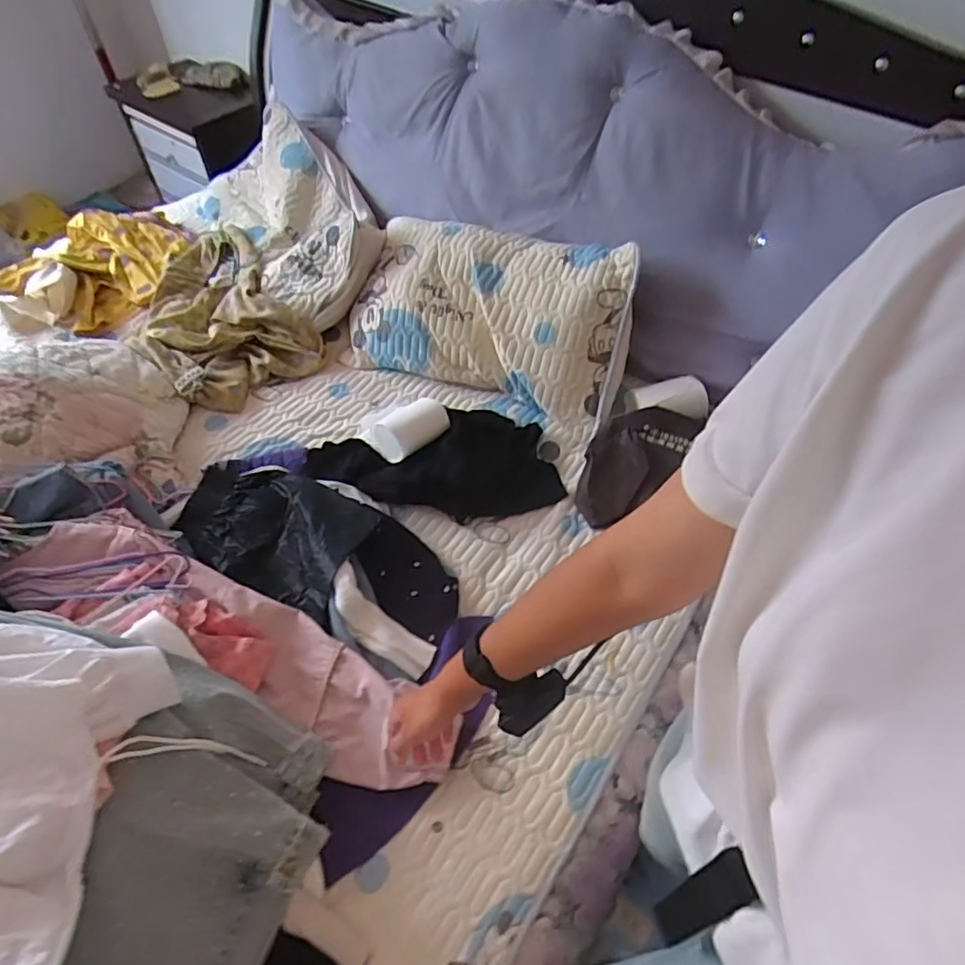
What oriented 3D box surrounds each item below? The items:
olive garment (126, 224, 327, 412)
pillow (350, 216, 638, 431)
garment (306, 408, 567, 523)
[{"bbox_3d":[-0.624,-0.395,1.351,0.334,0.110,0.529,-29,61,-21],"label":"olive garment"},{"bbox_3d":[0.000,-0.364,1.262,0.619,0.092,0.359,18,100,18],"label":"pillow"},{"bbox_3d":[-0.091,-0.054,1.150,0.490,0.084,0.251,2,55,-1],"label":"garment"}]

